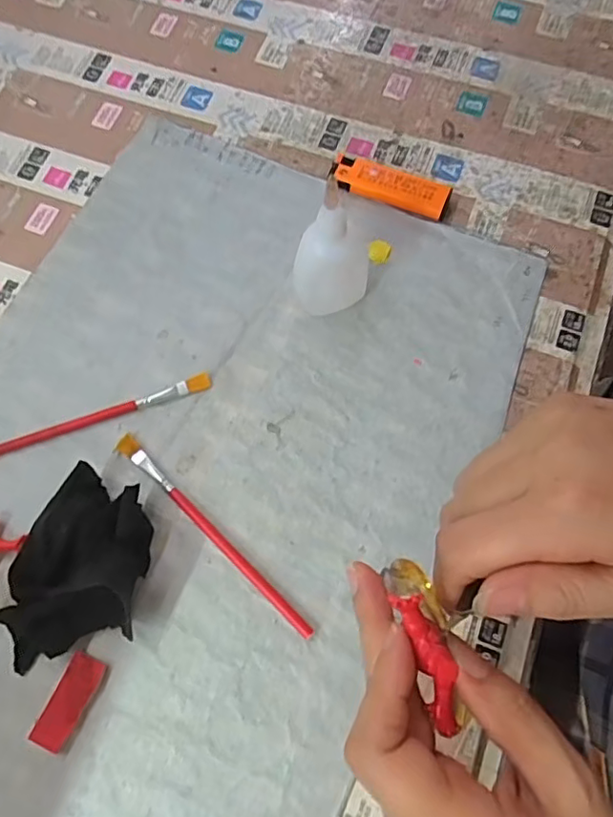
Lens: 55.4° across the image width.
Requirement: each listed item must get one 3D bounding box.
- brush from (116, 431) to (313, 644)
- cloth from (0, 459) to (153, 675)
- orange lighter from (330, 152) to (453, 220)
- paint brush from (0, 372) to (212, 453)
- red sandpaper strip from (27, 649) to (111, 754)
[{"bbox_3d":[-0.051,0.066,0.318,0.149,0.006,0.012,40,76,13],"label":"brush"},{"bbox_3d":[-0.117,0.080,0.299,0.070,0.034,0.101,2,71,2],"label":"cloth"},{"bbox_3d":[0.055,-0.149,0.393,0.080,0.017,0.021,23,73,8],"label":"orange lighter"},{"bbox_3d":[-0.131,0.008,0.342,0.154,0.006,0.010,-20,72,-6],"label":"paint brush"},{"bbox_3d":[-0.118,0.145,0.289,0.018,0.007,0.043,23,73,9],"label":"red sandpaper strip"}]

